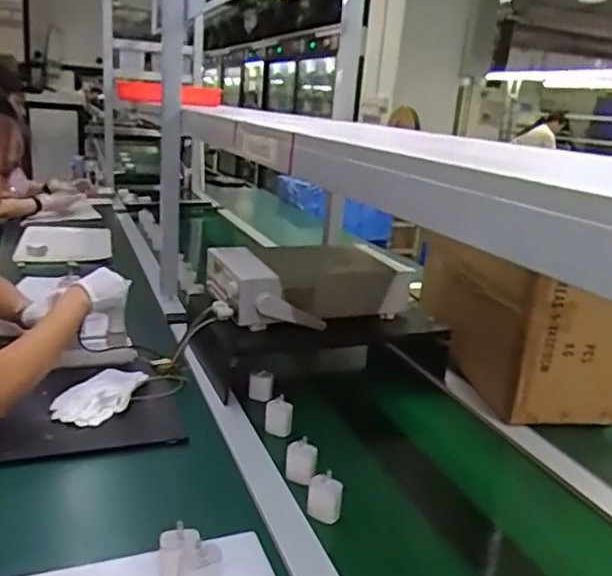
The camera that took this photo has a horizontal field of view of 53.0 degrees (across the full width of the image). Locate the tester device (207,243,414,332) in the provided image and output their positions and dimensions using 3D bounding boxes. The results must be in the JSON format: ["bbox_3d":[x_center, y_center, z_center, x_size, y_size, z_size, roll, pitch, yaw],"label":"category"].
[{"bbox_3d":[0.009,-0.013,1.198,0.368,0.101,0.206,-3,19,-22],"label":"tester device"}]

